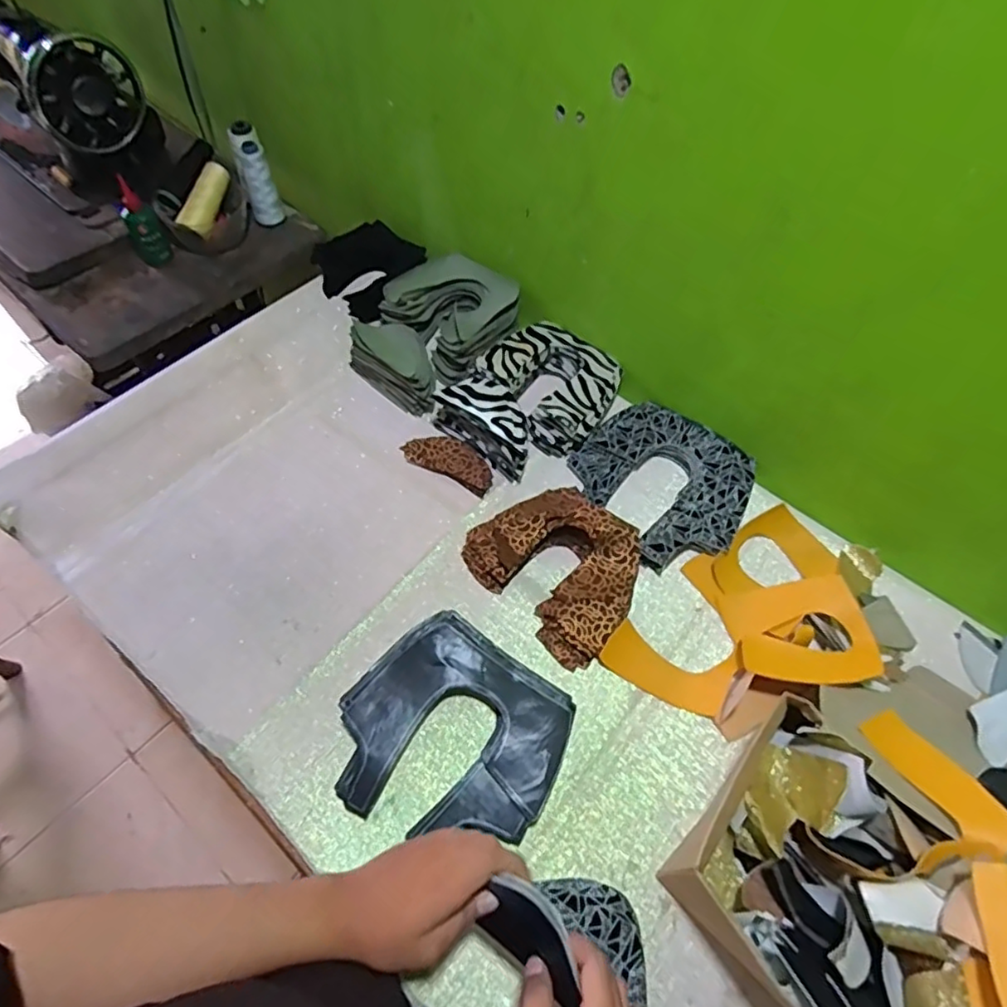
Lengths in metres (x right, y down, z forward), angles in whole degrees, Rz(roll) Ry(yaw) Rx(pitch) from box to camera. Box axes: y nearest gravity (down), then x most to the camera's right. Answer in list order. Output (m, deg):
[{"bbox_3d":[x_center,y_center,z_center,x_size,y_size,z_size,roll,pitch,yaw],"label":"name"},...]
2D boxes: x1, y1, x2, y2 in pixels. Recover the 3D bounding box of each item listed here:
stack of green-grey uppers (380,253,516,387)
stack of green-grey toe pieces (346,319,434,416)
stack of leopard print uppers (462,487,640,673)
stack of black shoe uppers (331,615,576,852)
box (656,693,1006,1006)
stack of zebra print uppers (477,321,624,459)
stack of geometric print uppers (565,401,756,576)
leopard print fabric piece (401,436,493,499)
[{"bbox_3d":[-0.064,-0.253,0.815,0.167,0.057,0.152,38,65,19],"label":"stack of green-grey uppers"},{"bbox_3d":[-0.129,-0.173,0.750,0.130,0.070,0.062,38,65,19],"label":"stack of green-grey toe pieces"},{"bbox_3d":[0.060,0.060,0.634,0.143,0.042,0.176,-39,67,-22],"label":"stack of leopard print uppers"},{"bbox_3d":[-0.047,0.208,0.547,0.187,0.031,0.178,32,63,16],"label":"stack of black shoe uppers"},{"bbox_3d":[0.298,0.315,0.421,0.341,0.158,0.197,40,64,19],"label":"box"},{"bbox_3d":[0.060,-0.149,0.753,0.141,0.047,0.165,-39,68,-22],"label":"stack of zebra print uppers"},{"bbox_3d":[0.184,-0.028,0.697,0.175,0.027,0.193,-31,65,-19],"label":"stack of geometric print uppers"},{"bbox_3d":[-0.060,-0.051,0.710,0.112,0.010,0.050,26,62,13],"label":"leopard print fabric piece"}]

